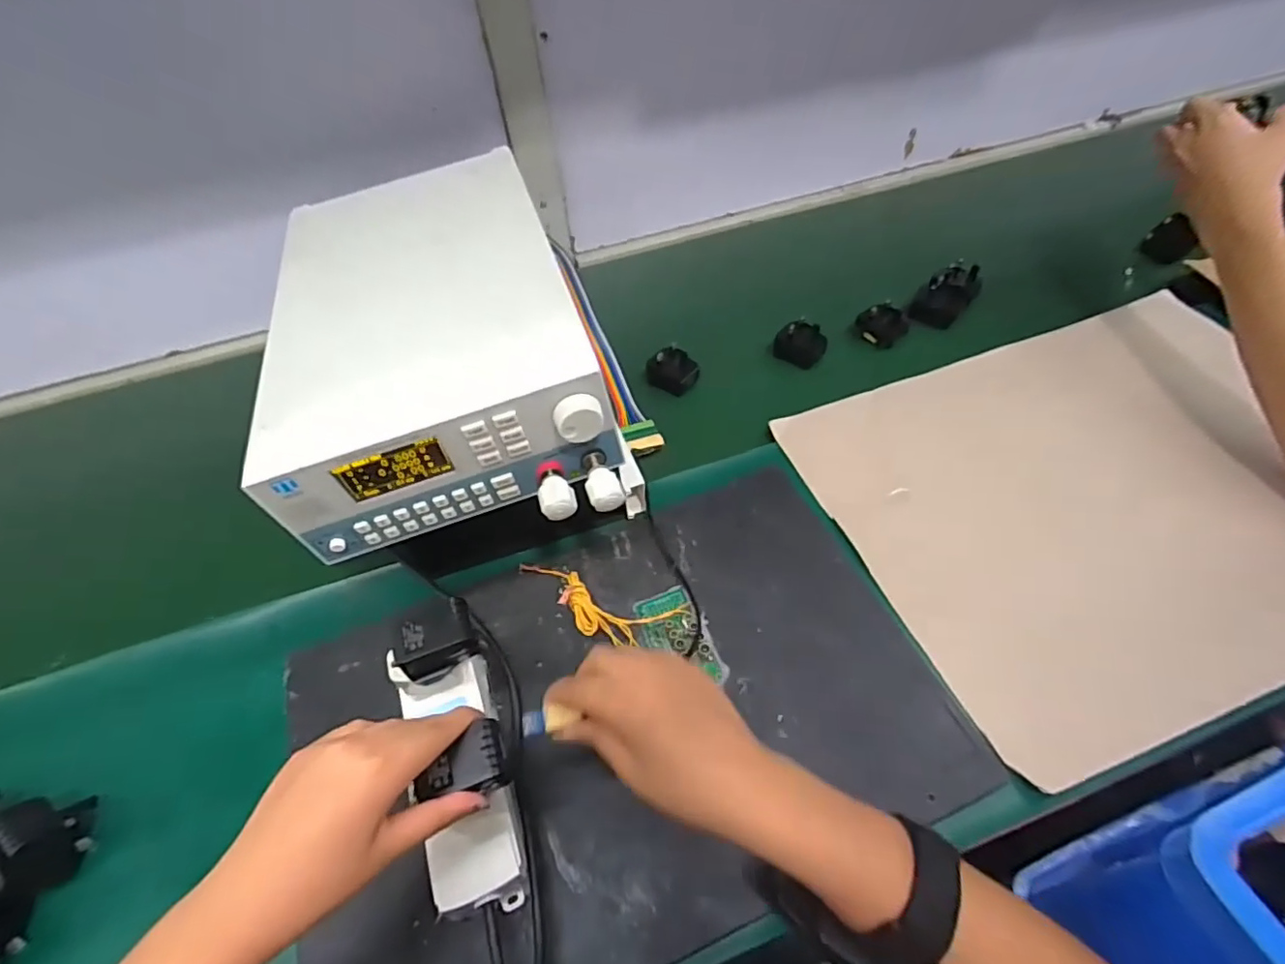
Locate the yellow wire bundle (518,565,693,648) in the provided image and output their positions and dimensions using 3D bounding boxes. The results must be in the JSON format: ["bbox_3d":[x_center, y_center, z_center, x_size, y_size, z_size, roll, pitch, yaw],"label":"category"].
[{"bbox_3d":[-0.037,0.098,0.467,0.137,0.015,0.044,18,55,18],"label":"yellow wire bundle"}]

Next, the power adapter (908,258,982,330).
[{"bbox_3d":[0.352,-0.217,0.687,0.053,0.037,0.090,30,60,25],"label":"power adapter"}]

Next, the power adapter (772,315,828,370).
[{"bbox_3d":[0.173,-0.152,0.654,0.053,0.043,0.034,16,55,16],"label":"power adapter"}]

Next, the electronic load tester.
[{"bbox_3d":[-0.167,-0.117,0.460,0.211,0.087,0.381,-17,52,-9],"label":"electronic load tester"}]

